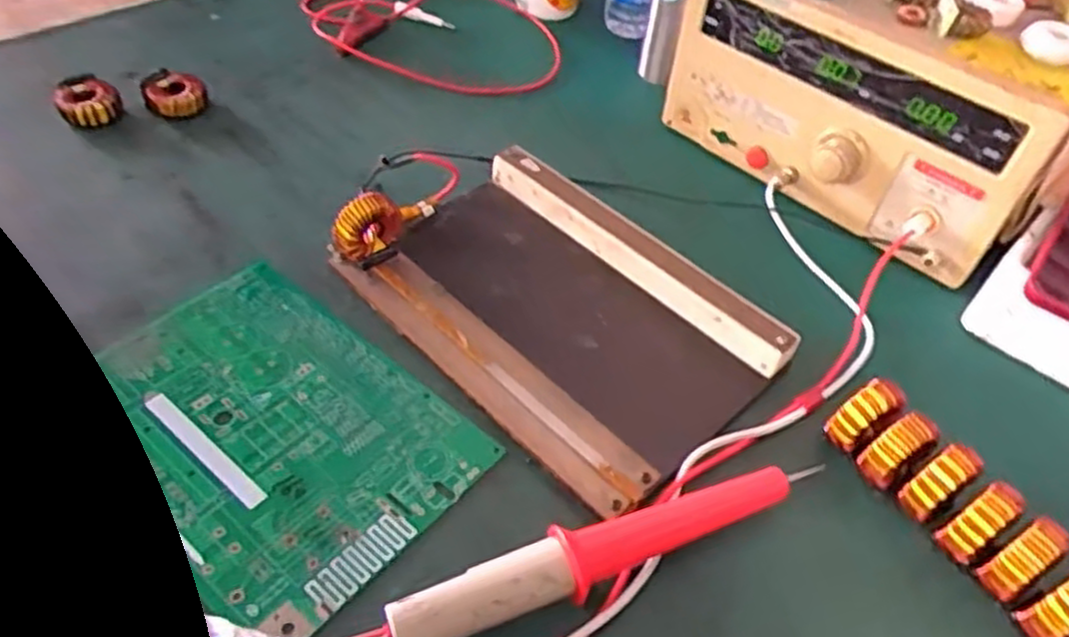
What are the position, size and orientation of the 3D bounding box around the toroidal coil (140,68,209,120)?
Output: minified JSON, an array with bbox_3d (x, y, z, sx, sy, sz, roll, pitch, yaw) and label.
[{"bbox_3d":[-0.339,-0.213,0.706,0.052,0.033,0.043,-11,49,-15],"label":"toroidal coil"}]

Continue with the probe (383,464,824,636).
[{"bbox_3d":[0.045,0.131,0.428,0.259,0.033,0.032,-17,51,-19],"label":"probe"}]

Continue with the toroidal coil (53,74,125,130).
[{"bbox_3d":[-0.408,-0.199,0.684,0.050,0.029,0.048,2,47,-3],"label":"toroidal coil"}]

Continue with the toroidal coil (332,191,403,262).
[{"bbox_3d":[-0.122,-0.070,0.554,0.053,0.048,0.020,-33,58,-30],"label":"toroidal coil"}]

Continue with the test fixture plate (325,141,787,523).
[{"bbox_3d":[0.016,-0.012,0.557,0.198,0.031,0.299,-34,58,-30],"label":"test fixture plate"}]

